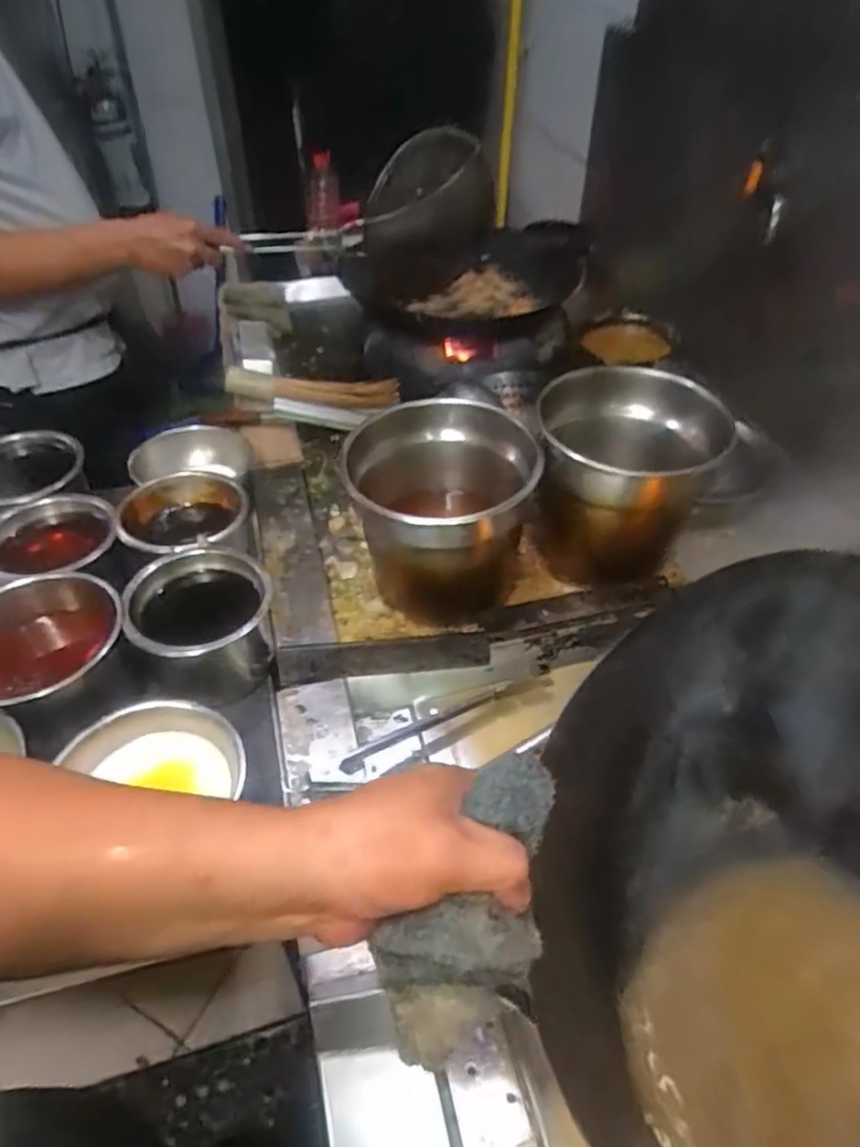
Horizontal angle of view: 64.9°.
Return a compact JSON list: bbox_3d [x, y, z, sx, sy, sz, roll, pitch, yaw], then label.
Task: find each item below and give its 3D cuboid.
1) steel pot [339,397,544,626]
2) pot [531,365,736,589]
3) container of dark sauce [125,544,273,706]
[{"bbox_3d":[0.012,-0.071,0.842,0.198,0.192,0.204,0,45,0],"label":"steel pot"},{"bbox_3d":[0.238,-0.114,0.876,0.190,0.218,0.193,0,45,0],"label":"pot"},{"bbox_3d":[-0.252,0.065,0.770,0.148,0.118,0.149,0,45,0],"label":"container of dark sauce"}]

